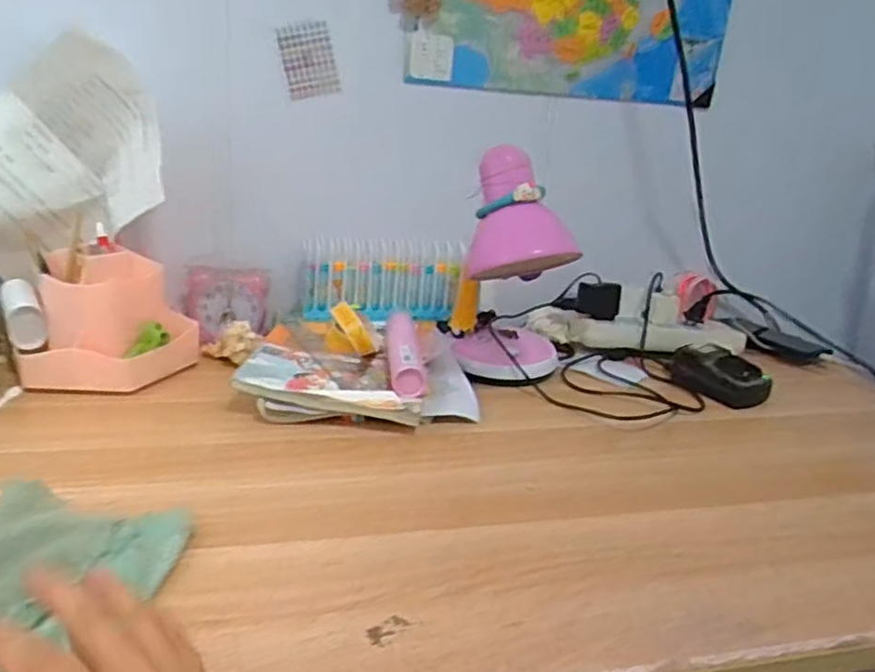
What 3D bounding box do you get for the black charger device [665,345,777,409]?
[{"bbox_3d":[0.337,0.046,0.850,0.072,0.044,0.106,-9,24,-34],"label":"black charger device"}]

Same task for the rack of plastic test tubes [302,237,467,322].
[{"bbox_3d":[-0.065,-0.069,0.889,0.199,0.098,0.030,-1,21,-17],"label":"rack of plastic test tubes"}]

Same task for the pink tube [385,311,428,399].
[{"bbox_3d":[-0.036,0.016,0.773,0.039,0.034,0.170,3,20,-8],"label":"pink tube"}]

